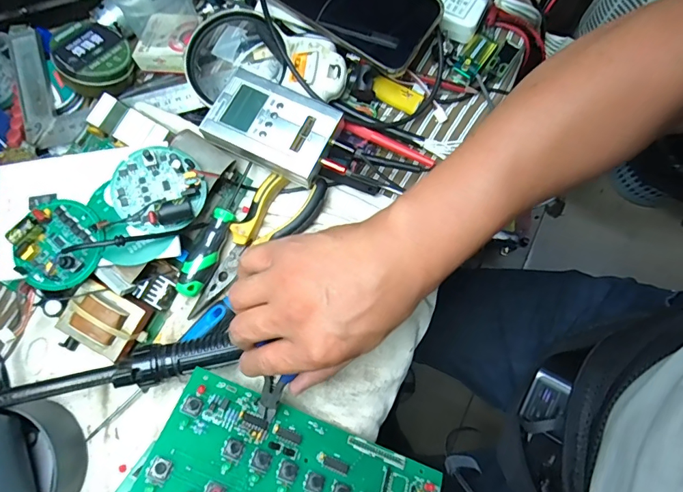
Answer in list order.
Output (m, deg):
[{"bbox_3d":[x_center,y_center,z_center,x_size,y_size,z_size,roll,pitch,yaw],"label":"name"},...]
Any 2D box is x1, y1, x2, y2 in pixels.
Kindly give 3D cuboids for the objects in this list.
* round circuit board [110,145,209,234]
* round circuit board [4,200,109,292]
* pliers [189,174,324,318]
[{"bbox_3d":[-0.147,-0.047,0.350,0.067,0.029,0.070,1,82,-10],"label":"round circuit board"},{"bbox_3d":[-0.222,-0.001,0.340,0.060,0.022,0.069,19,79,5],"label":"round circuit board"},{"bbox_3d":[-0.075,-0.004,0.367,0.054,0.013,0.150,39,82,9],"label":"pliers"}]

